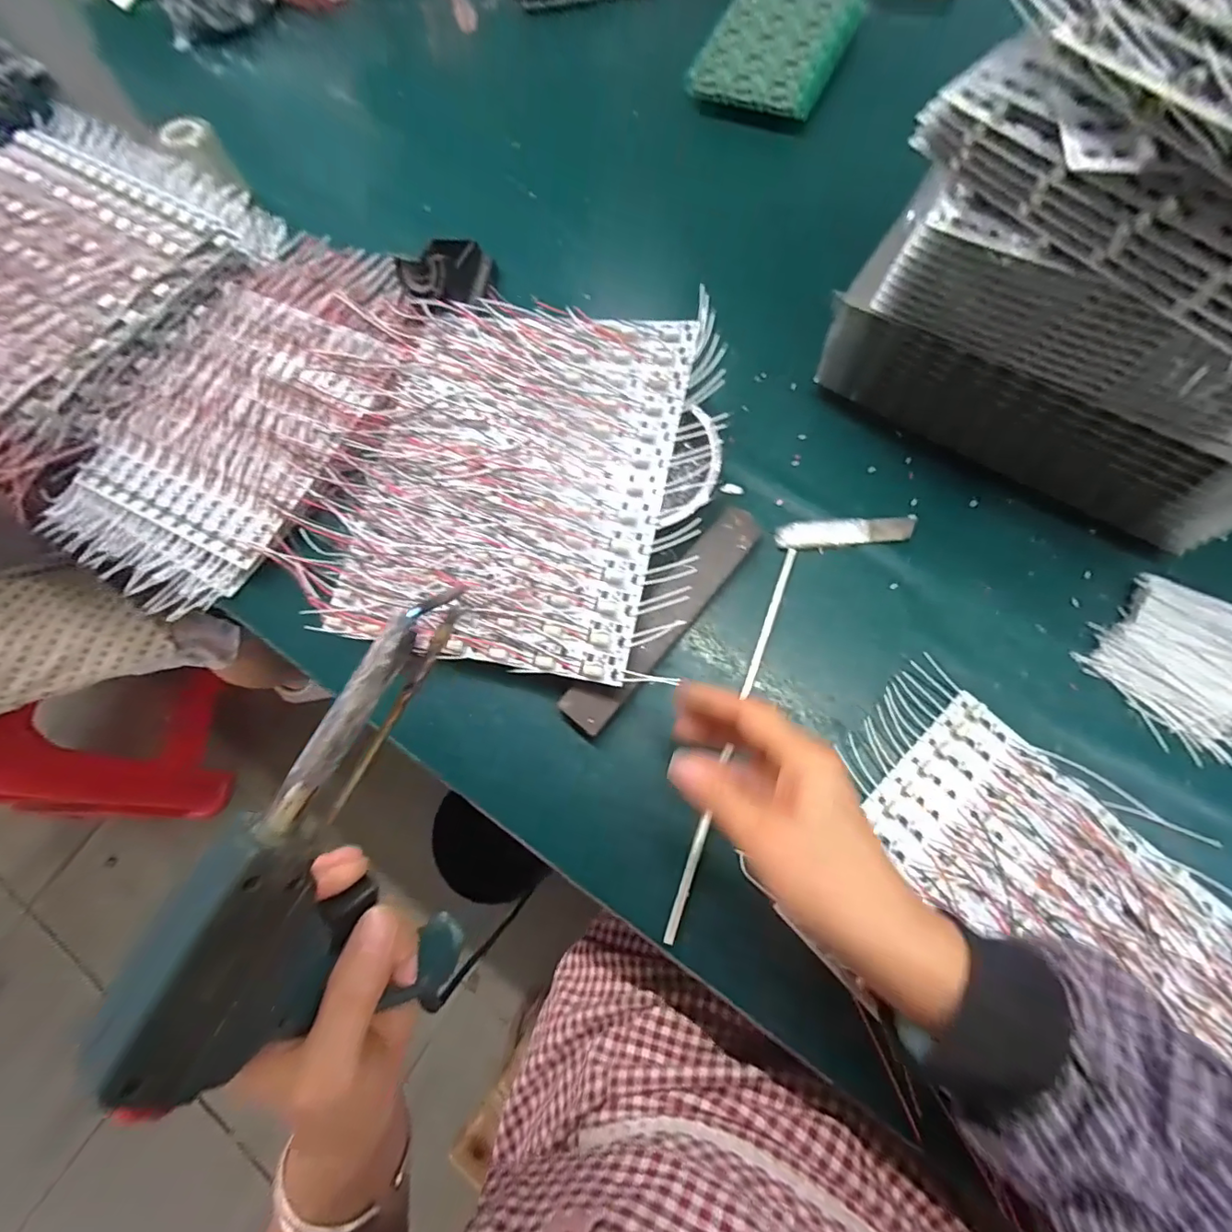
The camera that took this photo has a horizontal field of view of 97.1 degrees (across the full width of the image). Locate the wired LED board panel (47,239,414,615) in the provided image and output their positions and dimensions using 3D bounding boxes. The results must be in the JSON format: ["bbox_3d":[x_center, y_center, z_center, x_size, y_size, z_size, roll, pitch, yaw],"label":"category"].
[{"bbox_3d":[-0.316,-0.177,0.473,0.201,0.039,0.354,29,78,12],"label":"wired LED board panel"}]

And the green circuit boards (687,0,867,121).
[{"bbox_3d":[0.181,-0.629,0.592,0.134,0.020,0.227,21,77,10],"label":"green circuit boards"}]

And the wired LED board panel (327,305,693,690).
[{"bbox_3d":[-0.077,-0.107,0.412,0.250,0.043,0.280,12,71,6],"label":"wired LED board panel"}]

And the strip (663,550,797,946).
[{"bbox_3d":[0.083,0.075,0.374,0.007,0.004,0.279,20,72,9],"label":"strip"}]

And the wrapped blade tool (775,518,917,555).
[{"bbox_3d":[0.175,-0.064,0.416,0.103,0.007,0.022,-4,70,1],"label":"wrapped blade tool"}]

